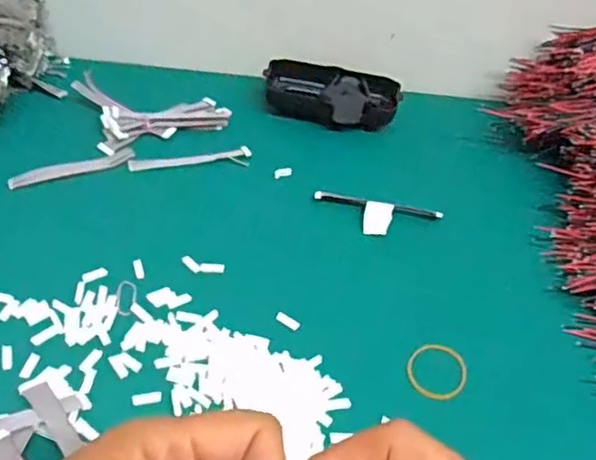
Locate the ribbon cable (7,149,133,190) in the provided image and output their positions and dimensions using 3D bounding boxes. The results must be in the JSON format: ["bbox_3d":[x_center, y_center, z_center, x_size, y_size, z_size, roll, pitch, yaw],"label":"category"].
[{"bbox_3d":[-0.156,-0.043,0.448,0.086,0.008,0.012,-19,49,-26],"label":"ribbon cable"}]

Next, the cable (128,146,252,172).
[{"bbox_3d":[-0.078,-0.050,0.470,0.087,0.005,0.017,-6,44,-14],"label":"cable"}]

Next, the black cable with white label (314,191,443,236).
[{"bbox_3d":[0.055,-0.009,0.441,0.087,0.008,0.031,8,43,0],"label":"black cable with white label"}]

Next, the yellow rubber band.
[{"bbox_3d":[0.077,0.078,0.358,0.032,0.004,0.034,4,43,-4],"label":"yellow rubber band"}]

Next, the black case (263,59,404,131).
[{"bbox_3d":[0.027,-0.110,0.530,0.107,0.025,0.065,12,43,5],"label":"black case"}]

